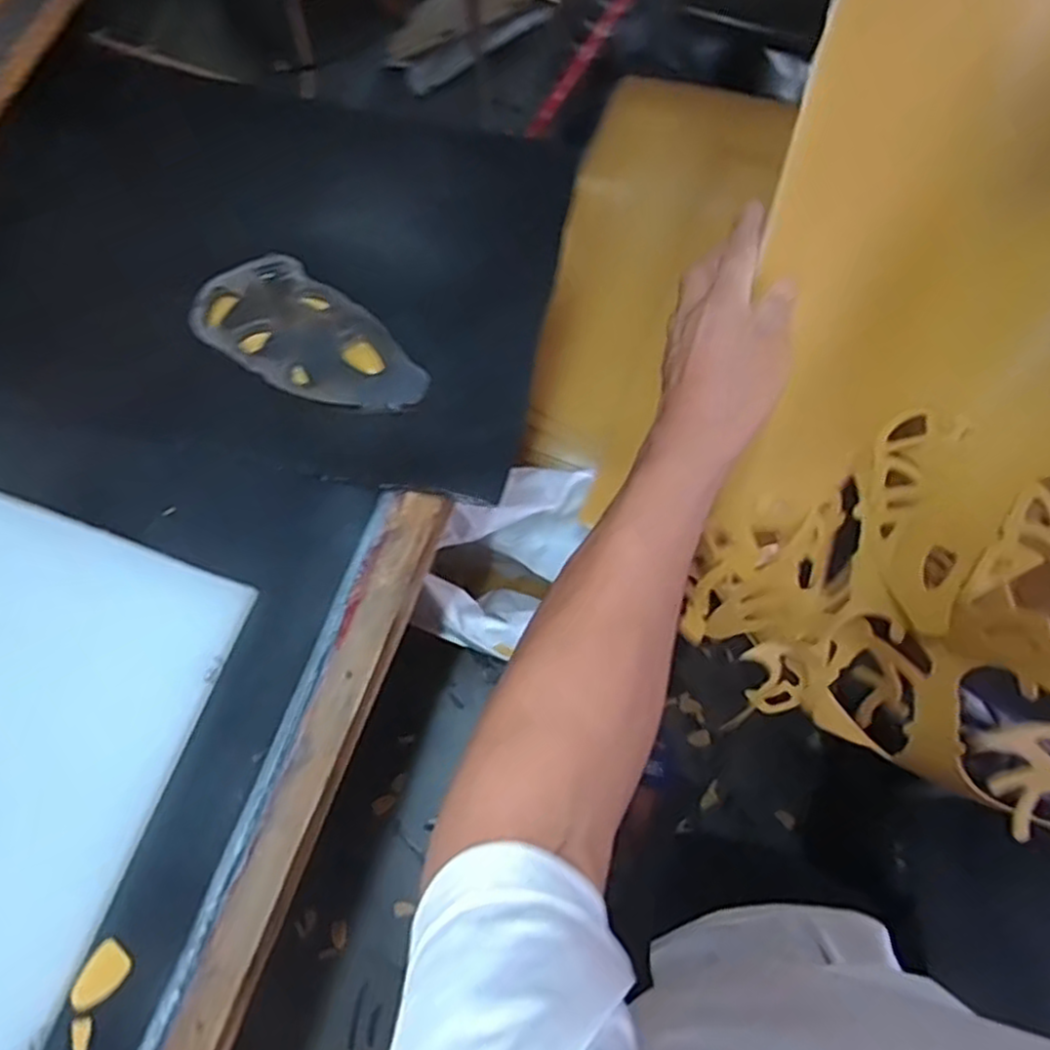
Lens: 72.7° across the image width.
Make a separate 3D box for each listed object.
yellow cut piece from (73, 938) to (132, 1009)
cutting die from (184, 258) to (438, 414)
[{"bbox_3d":[-0.318,0.340,0.537,0.029,0.010,0.043,30,76,9],"label":"yellow cut piece"},{"bbox_3d":[-0.194,-0.170,0.660,0.225,0.020,0.110,32,77,8],"label":"cutting die"}]

